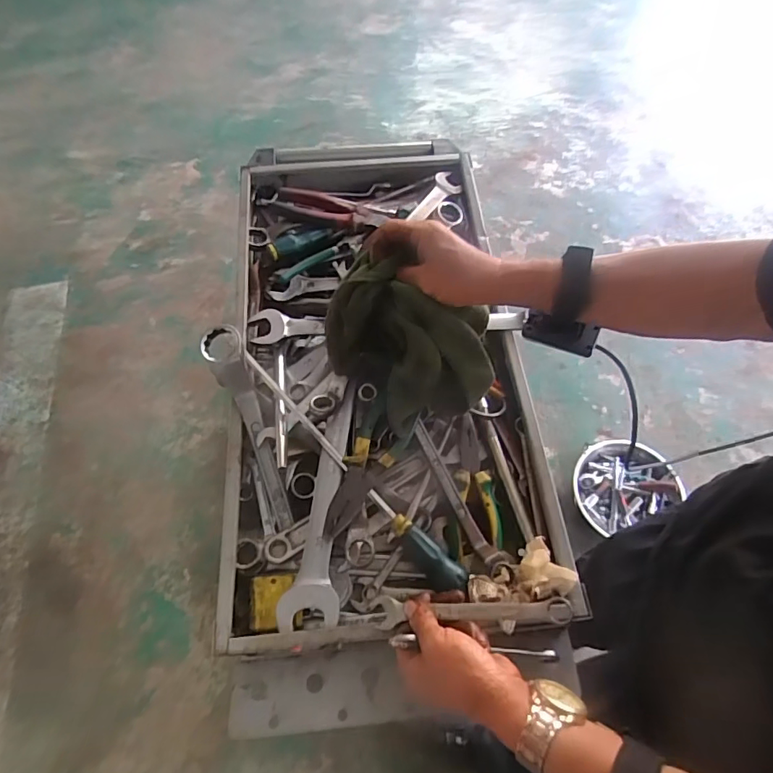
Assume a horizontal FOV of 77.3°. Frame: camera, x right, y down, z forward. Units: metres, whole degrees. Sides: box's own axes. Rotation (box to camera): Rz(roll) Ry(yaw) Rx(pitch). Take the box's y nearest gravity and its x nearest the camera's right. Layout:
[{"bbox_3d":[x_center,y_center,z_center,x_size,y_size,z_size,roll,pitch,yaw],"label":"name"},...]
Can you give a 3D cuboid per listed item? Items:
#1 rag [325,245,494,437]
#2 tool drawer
[{"bbox_3d":[0.020,-0.037,0.480,0.167,0.129,0.094,29,66,13],"label":"rag"},{"bbox_3d":[-0.024,-0.069,0.617,0.364,0.078,0.700,-6,63,-2],"label":"tool drawer"}]

